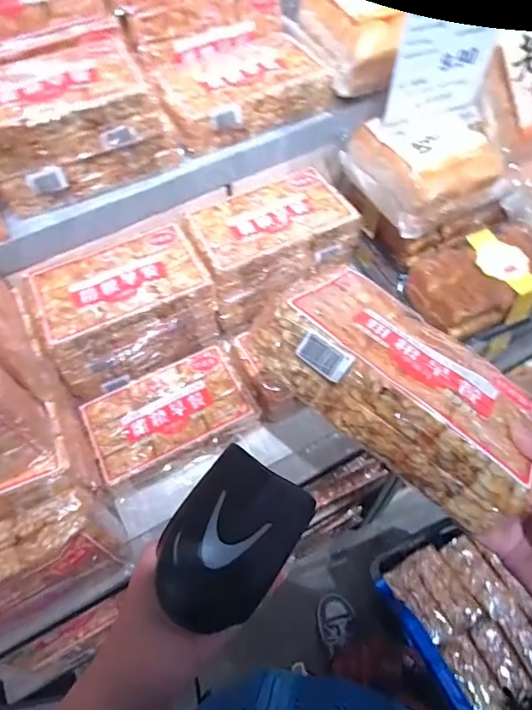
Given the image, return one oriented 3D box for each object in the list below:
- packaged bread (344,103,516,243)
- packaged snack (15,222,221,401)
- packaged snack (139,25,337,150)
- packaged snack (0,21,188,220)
[{"bbox_3d":[0.233,-0.280,0.691,0.166,0.085,0.166,-23,60,-11],"label":"packaged bread"},{"bbox_3d":[-0.205,-0.066,0.704,0.233,0.132,0.145,-27,61,-14],"label":"packaged snack"},{"bbox_3d":[-0.041,-0.406,0.704,0.242,0.067,0.161,-23,60,-11],"label":"packaged snack"},{"bbox_3d":[-0.263,-0.308,0.633,0.241,0.121,0.163,-27,61,-13],"label":"packaged snack"}]

